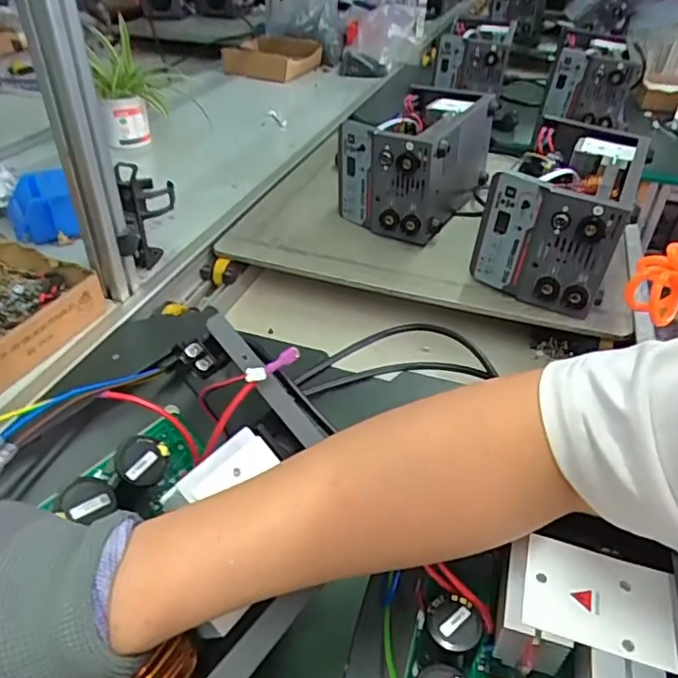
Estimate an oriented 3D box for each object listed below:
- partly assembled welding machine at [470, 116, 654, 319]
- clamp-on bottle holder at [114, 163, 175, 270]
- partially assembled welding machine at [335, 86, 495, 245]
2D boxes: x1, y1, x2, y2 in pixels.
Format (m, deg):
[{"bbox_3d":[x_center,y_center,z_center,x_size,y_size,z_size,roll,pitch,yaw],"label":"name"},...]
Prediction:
[{"bbox_3d":[0.327,-0.184,0.824,0.169,0.159,0.312,21,42,22],"label":"partly assembled welding machine"},{"bbox_3d":[-0.251,-0.149,0.762,0.062,0.149,0.119,-2,39,-5],"label":"clamp-on bottle holder"},{"bbox_3d":[0.133,-0.304,0.960,0.173,0.156,0.294,22,41,23],"label":"partially assembled welding machine"}]

